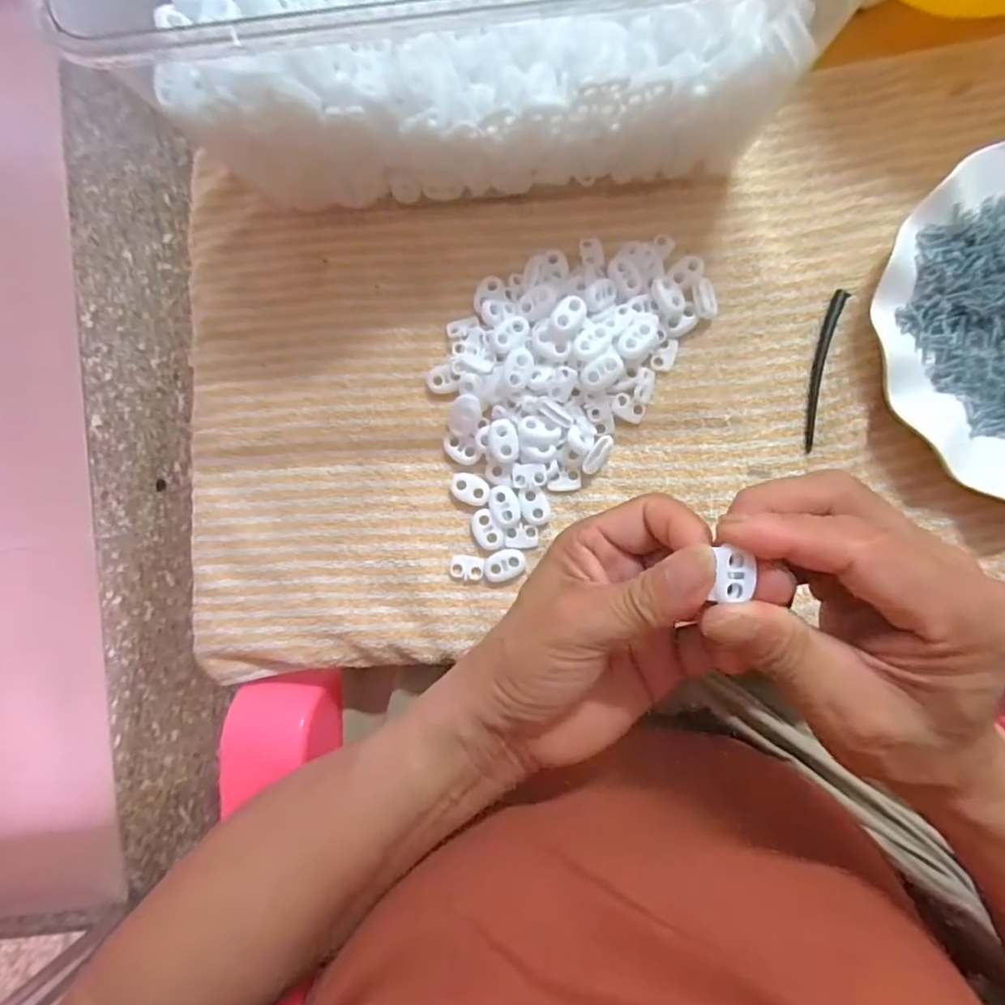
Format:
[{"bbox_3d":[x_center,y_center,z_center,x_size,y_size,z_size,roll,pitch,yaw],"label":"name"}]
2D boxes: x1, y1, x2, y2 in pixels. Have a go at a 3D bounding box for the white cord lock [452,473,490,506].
[{"bbox_3d":[-0.017,-0.007,0.315,0.022,0.004,0.015,28,88,6],"label":"white cord lock"}]

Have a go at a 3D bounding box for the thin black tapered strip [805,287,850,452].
[{"bbox_3d":[0.168,-0.070,0.310,0.009,0.004,0.086,15,87,5],"label":"thin black tapered strip"}]

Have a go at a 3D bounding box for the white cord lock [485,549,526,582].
[{"bbox_3d":[0.001,0.033,0.311,0.022,0.004,0.014,-26,84,2],"label":"white cord lock"}]

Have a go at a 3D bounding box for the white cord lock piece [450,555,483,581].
[{"bbox_3d":[-0.019,0.035,0.315,0.018,0.004,0.013,4,86,4],"label":"white cord lock piece"}]

